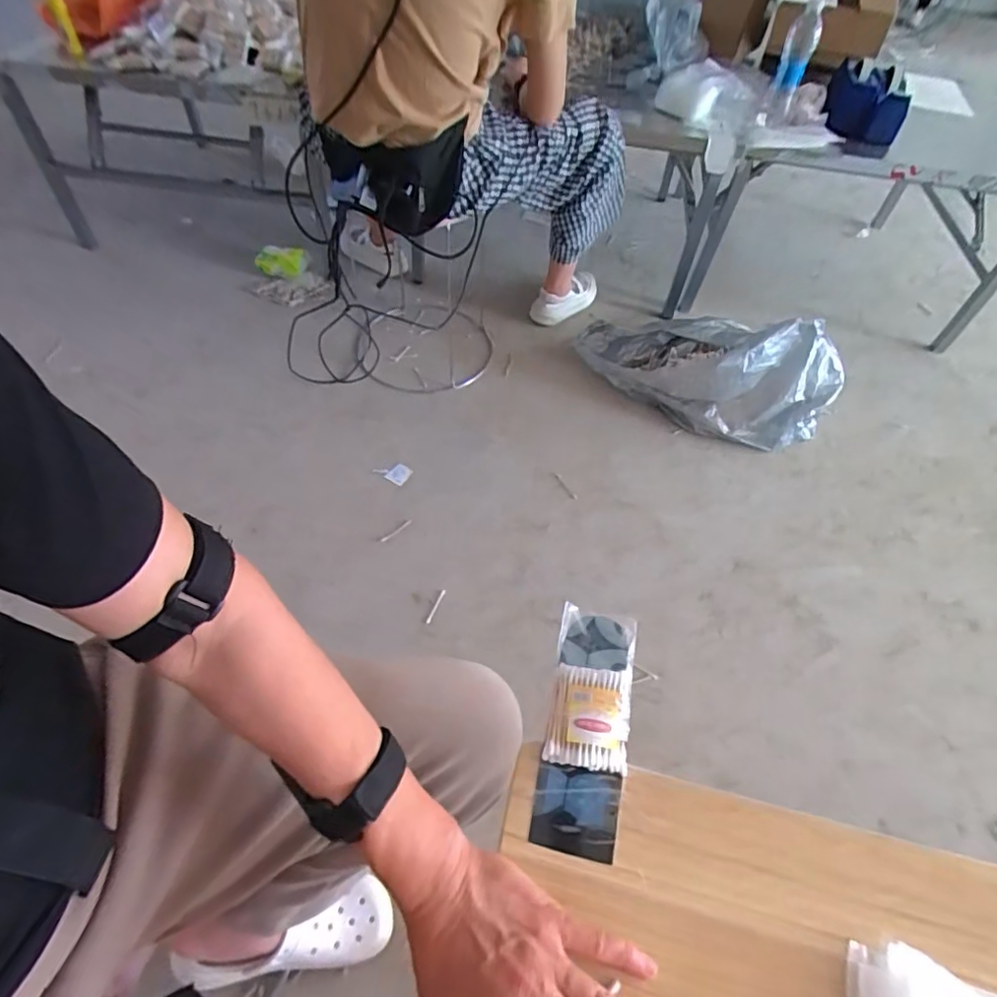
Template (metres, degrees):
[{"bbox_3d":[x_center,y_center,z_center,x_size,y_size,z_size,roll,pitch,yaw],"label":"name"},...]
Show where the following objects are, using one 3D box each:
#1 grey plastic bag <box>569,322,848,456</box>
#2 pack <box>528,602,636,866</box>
[{"bbox_3d":[0.506,-0.354,1.371,0.592,0.233,0.288,35,60,20],"label":"grey plastic bag"},{"bbox_3d":[0.070,0.173,0.438,0.062,0.018,0.178,12,53,4],"label":"pack"}]

